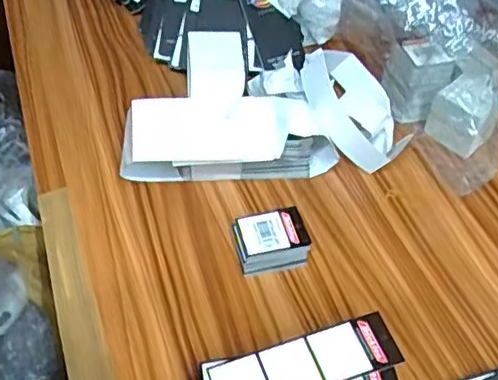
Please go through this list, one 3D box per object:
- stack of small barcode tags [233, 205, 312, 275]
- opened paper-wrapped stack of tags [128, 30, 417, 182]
[{"bbox_3d":[0.017,0.040,0.471,0.055,0.029,0.045,-8,50,-9],"label":"stack of small barcode tags"},{"bbox_3d":[0.010,-0.064,0.512,0.240,0.100,0.115,-15,51,-14],"label":"opened paper-wrapped stack of tags"}]

